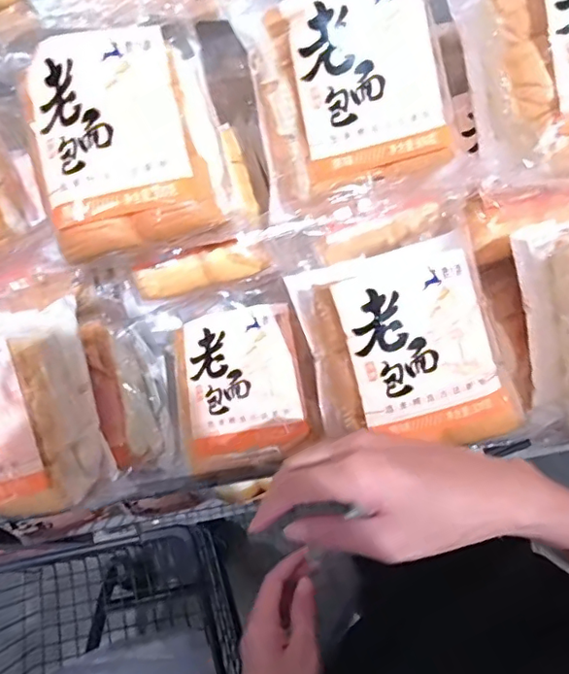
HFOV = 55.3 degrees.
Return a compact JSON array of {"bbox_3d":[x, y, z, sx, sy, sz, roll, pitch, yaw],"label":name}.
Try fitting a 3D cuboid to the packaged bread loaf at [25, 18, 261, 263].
[{"bbox_3d":[-0.125,-0.157,0.445,0.144,0.078,0.162,-13,94,-3],"label":"packaged bread loaf"}]

